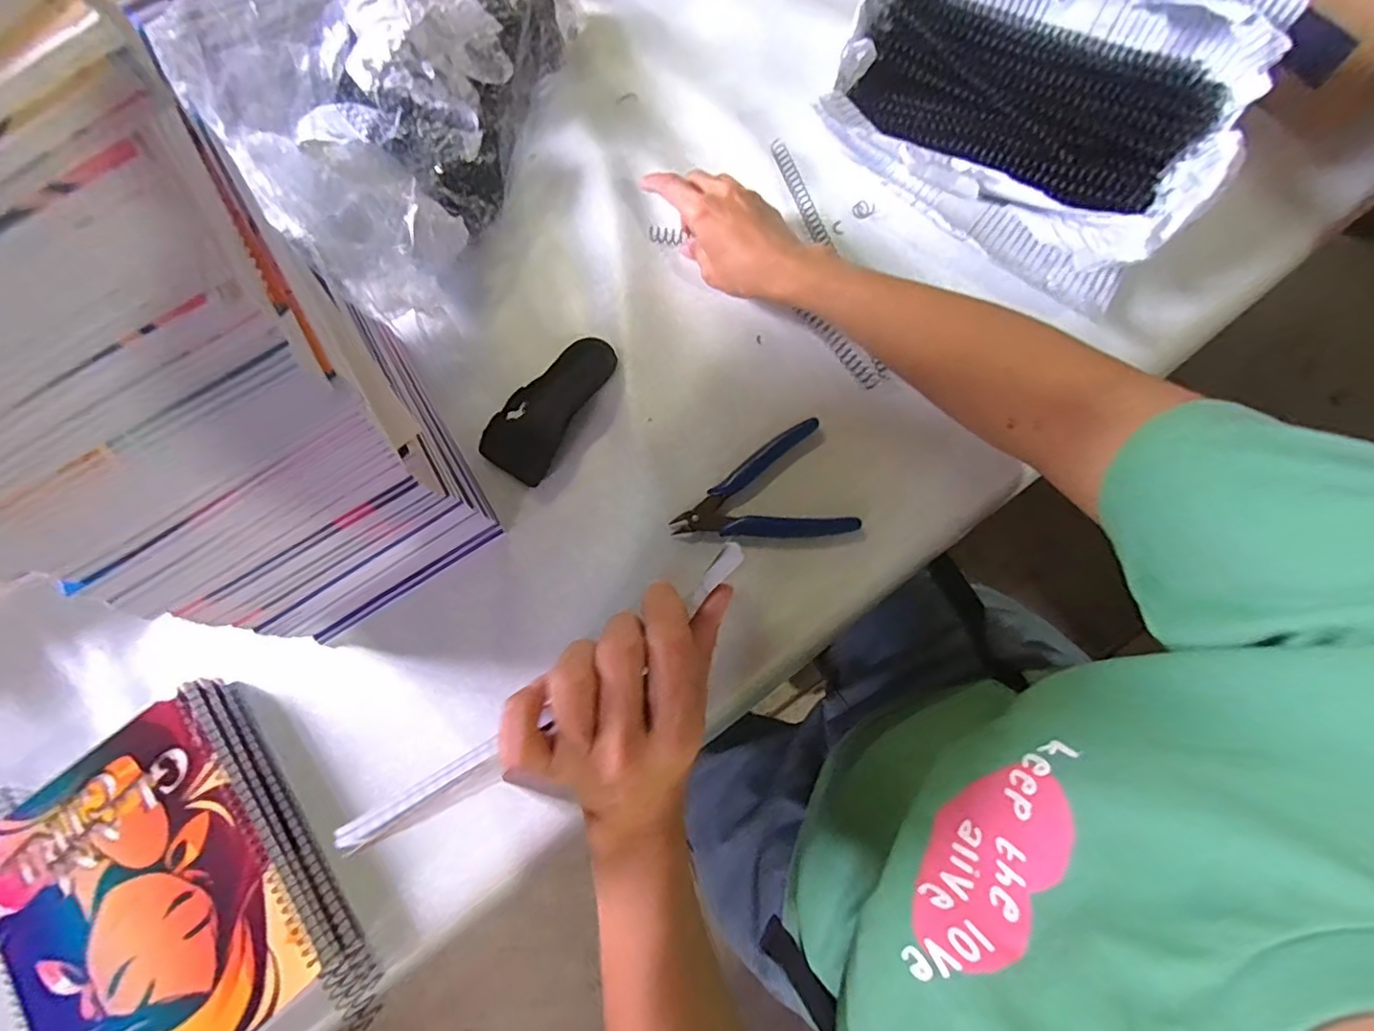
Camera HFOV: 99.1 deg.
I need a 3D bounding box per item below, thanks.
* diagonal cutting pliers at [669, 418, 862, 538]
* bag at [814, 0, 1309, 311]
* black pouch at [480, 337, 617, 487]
[{"bbox_3d":[0.047,-0.016,0.407,0.116,0.018,0.082,-14,72,1],"label":"diagonal cutting pliers"},{"bbox_3d":[0.231,-0.300,0.404,0.284,0.113,0.185,35,80,15],"label":"bag"},{"bbox_3d":[-0.106,-0.086,0.439,0.055,0.012,0.118,29,78,13],"label":"black pouch"}]

